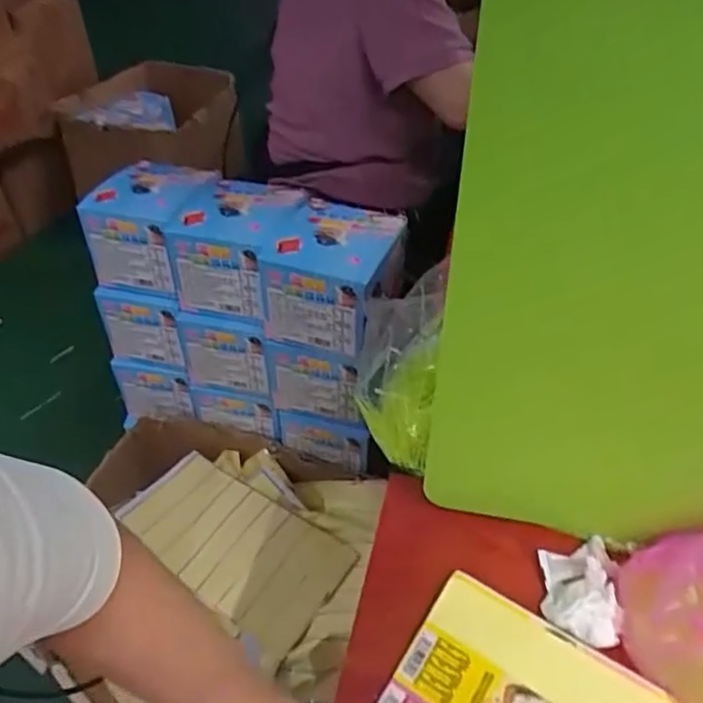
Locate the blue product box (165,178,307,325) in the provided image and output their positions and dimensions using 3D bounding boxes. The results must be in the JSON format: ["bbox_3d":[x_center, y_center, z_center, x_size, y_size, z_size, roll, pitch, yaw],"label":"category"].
[{"bbox_3d":[-0.161,-0.161,0.935,0.155,0.124,0.191,13,45,15],"label":"blue product box"}]

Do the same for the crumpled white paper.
[{"bbox_3d":[0.154,0.156,0.425,0.046,0.023,0.074,4,43,6],"label":"crumpled white paper"}]

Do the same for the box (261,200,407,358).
[{"bbox_3d":[-0.022,-0.112,0.864,0.155,0.130,0.189,14,45,16],"label":"box"}]

